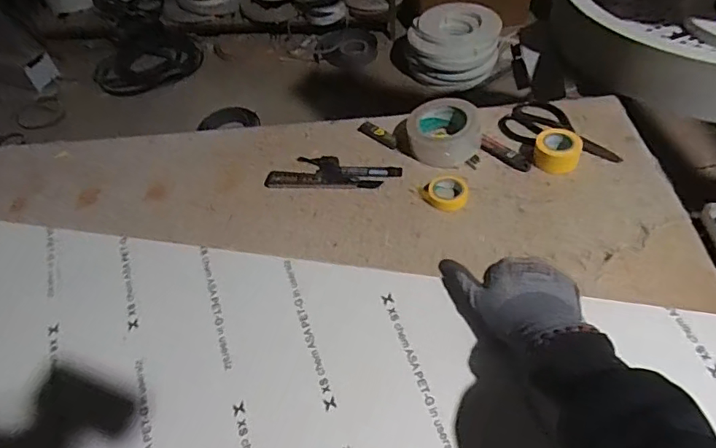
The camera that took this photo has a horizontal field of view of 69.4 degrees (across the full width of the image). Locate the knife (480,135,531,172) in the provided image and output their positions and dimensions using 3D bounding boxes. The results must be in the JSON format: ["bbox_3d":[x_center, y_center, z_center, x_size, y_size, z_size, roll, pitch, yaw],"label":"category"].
[{"bbox_3d":[0.231,-0.109,0.811,0.091,0.021,0.022,33,48,31],"label":"knife"}]

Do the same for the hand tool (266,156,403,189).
[{"bbox_3d":[-0.038,-0.081,0.822,0.207,0.015,0.065,1,59,4],"label":"hand tool"}]

